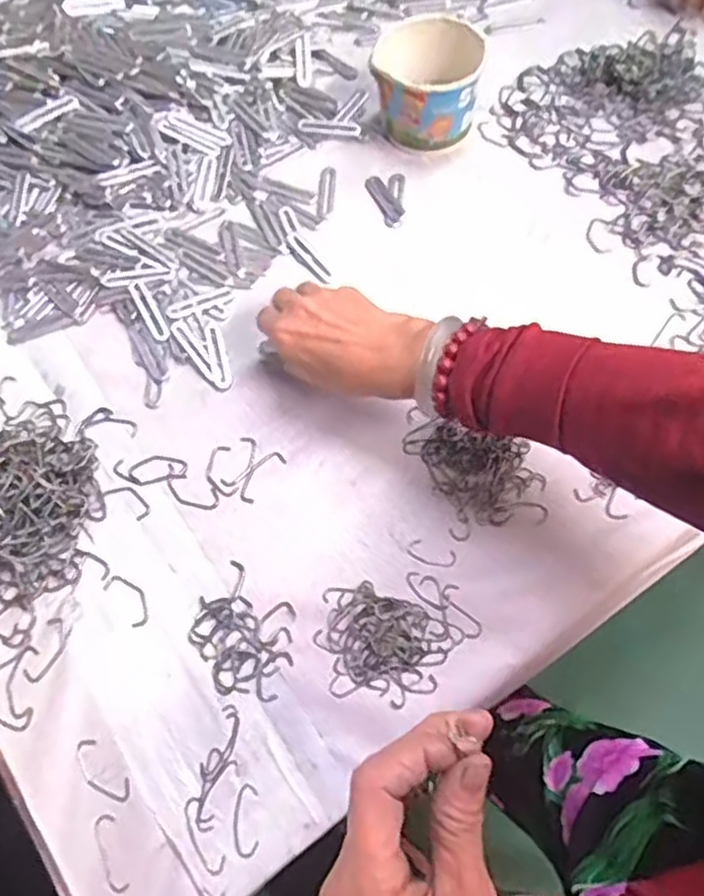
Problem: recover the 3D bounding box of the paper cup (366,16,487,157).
[{"bbox_3d":[0.065,-0.312,0.626,0.083,0.076,0.076,-1,64,3],"label":"paper cup"}]

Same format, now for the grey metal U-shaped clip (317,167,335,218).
[{"bbox_3d":[-0.022,-0.225,0.635,0.014,0.004,0.058,2,64,4],"label":"grey metal U-shaped clip"}]

